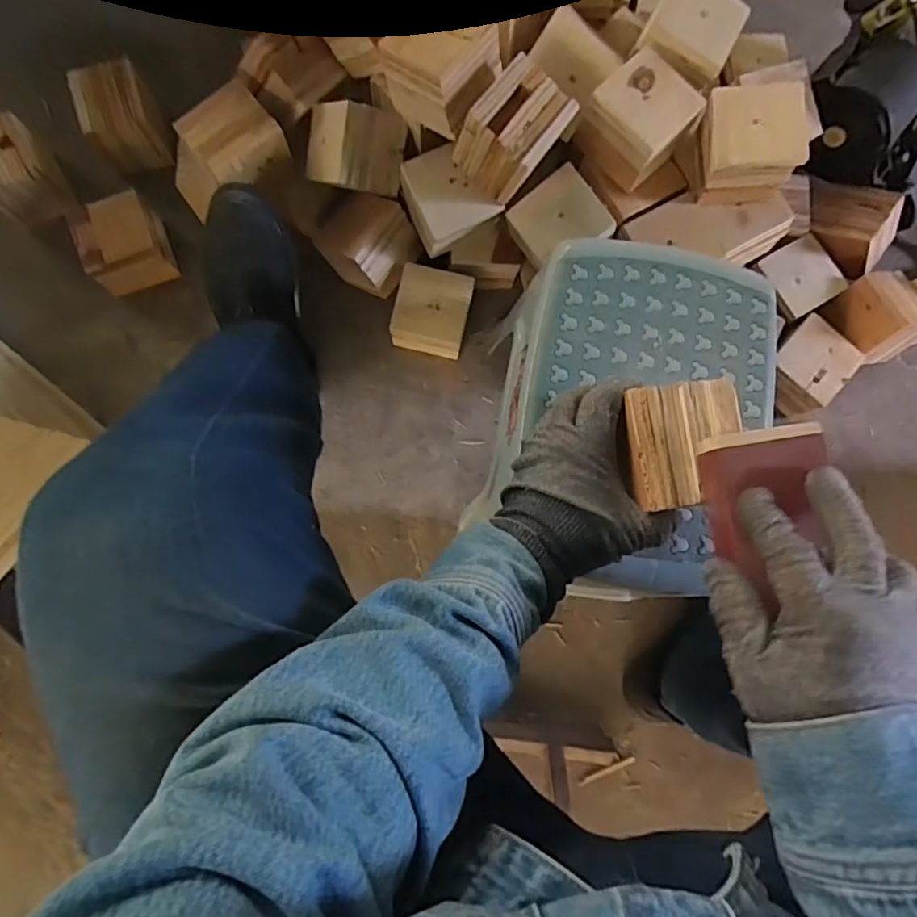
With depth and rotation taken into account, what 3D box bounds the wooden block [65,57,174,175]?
[{"bbox_3d":[-0.463,-0.473,0.801,0.102,0.076,0.113,-23,84,-6],"label":"wooden block"}]

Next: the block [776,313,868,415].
[{"bbox_3d":[0.472,-0.122,0.793,0.094,0.073,0.108,38,82,2],"label":"block"}]

